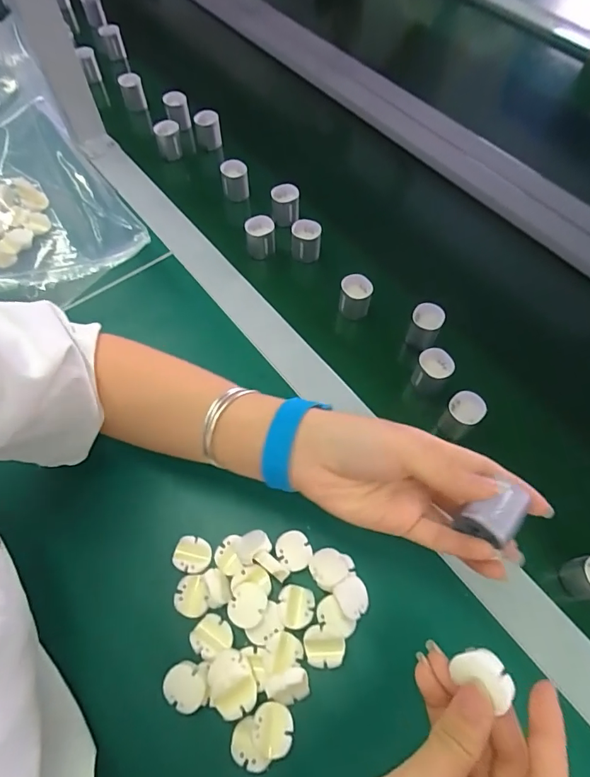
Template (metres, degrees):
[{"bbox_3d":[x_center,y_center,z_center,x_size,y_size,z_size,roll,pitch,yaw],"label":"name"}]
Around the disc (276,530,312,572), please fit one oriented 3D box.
[{"bbox_3d":[-0.001,0.120,0.331,0.025,0.004,0.028,-24,68,-8],"label":"disc"}]

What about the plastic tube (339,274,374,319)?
[{"bbox_3d":[0.060,-0.091,0.445,0.030,0.041,0.028,-1,67,2],"label":"plastic tube"}]

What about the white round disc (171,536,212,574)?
[{"bbox_3d":[-0.077,0.123,0.332,0.028,0.004,0.025,11,67,7],"label":"white round disc"}]

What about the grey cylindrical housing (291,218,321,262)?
[{"bbox_3d":[0.012,-0.159,0.479,0.030,0.036,0.026,2,67,3],"label":"grey cylindrical housing"}]

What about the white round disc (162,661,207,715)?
[{"bbox_3d":[-0.071,0.193,0.287,0.026,0.004,0.028,-1,67,2],"label":"white round disc"}]

